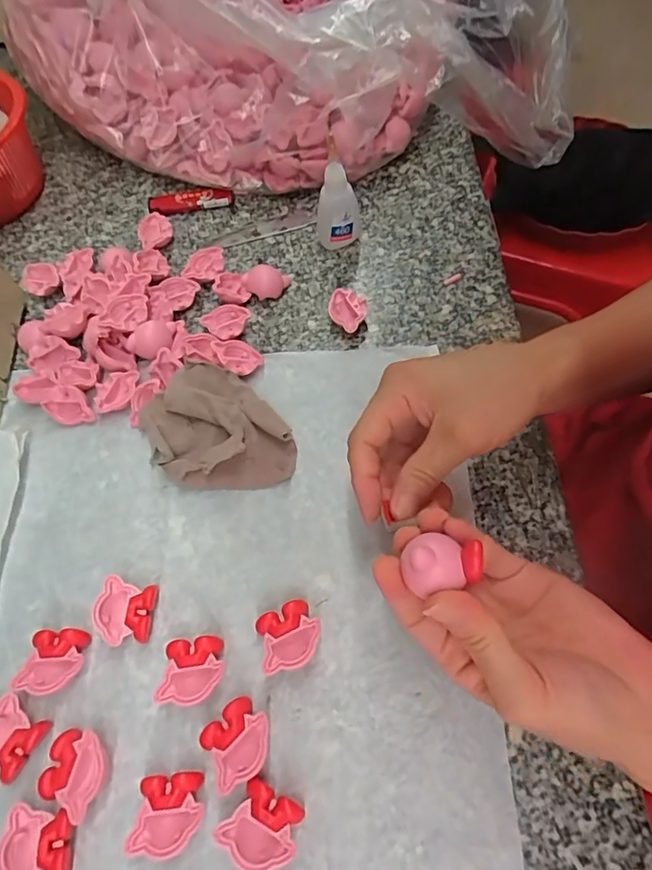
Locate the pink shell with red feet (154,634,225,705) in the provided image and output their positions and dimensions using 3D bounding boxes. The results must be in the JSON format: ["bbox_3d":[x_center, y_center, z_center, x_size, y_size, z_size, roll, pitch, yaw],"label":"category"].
[{"bbox_3d":[-0.074,0.131,0.280,0.033,0.016,0.033,-2,64,2],"label":"pink shell with red feet"}]

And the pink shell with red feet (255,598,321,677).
[{"bbox_3d":[-0.020,0.114,0.284,0.034,0.015,0.033,-18,65,-5],"label":"pink shell with red feet"}]

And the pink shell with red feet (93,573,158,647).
[{"bbox_3d":[-0.117,0.105,0.296,0.032,0.015,0.035,7,65,7],"label":"pink shell with red feet"}]

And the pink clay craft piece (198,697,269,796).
[{"bbox_3d":[-0.046,0.161,0.263,0.035,0.017,0.033,-42,69,-15],"label":"pink clay craft piece"}]

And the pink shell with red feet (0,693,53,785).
[{"bbox_3d":[-0.171,0.164,0.269,0.030,0.015,0.036,24,68,14],"label":"pink shell with red feet"}]

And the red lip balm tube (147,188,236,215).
[{"bbox_3d":[-0.119,-0.207,0.442,0.075,0.017,0.016,-8,64,-1],"label":"red lip balm tube"}]

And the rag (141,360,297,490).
[{"bbox_3d":[-0.073,-0.001,0.336,0.078,0.027,0.097,-37,68,-14],"label":"rag"}]

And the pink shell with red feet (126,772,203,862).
[{"bbox_3d":[-0.079,0.189,0.252,0.032,0.016,0.033,-1,64,3],"label":"pink shell with red feet"}]

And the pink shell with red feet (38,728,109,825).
[{"bbox_3d":[-0.130,0.177,0.263,0.032,0.013,0.036,4,65,5],"label":"pink shell with red feet"}]

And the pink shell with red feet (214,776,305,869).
[{"bbox_3d":[-0.031,0.193,0.247,0.035,0.016,0.032,25,68,14],"label":"pink shell with red feet"}]

